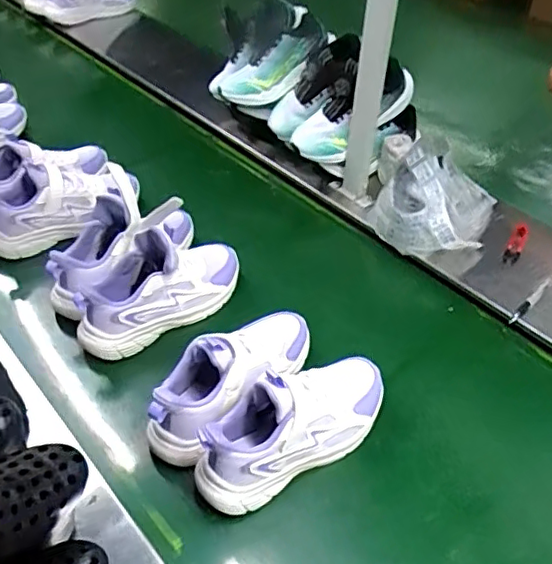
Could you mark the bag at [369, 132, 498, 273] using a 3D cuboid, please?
[{"bbox_3d":[0.256,-0.140,0.984,0.200,0.115,0.200,18,46,15],"label":"bag"}]

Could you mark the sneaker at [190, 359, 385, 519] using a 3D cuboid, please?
[{"bbox_3d":[0.027,0.156,0.674,0.249,0.117,0.093,-28,52,-29],"label":"sneaker"}]

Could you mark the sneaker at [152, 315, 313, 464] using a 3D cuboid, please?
[{"bbox_3d":[-0.047,0.106,0.717,0.094,0.110,0.239,32,50,26],"label":"sneaker"}]

